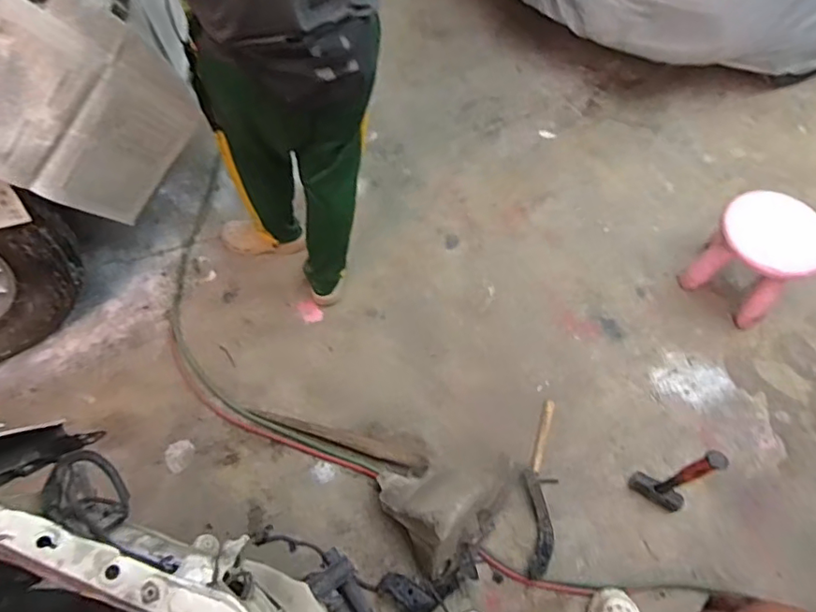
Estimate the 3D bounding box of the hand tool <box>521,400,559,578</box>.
[{"bbox_3d":[0.349,0.472,1.481,0.084,0.022,0.453,8,62,3],"label":"hand tool"}]

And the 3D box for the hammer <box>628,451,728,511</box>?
[{"bbox_3d":[0.658,0.409,1.331,0.135,0.354,0.067,35,61,18],"label":"hammer"}]

